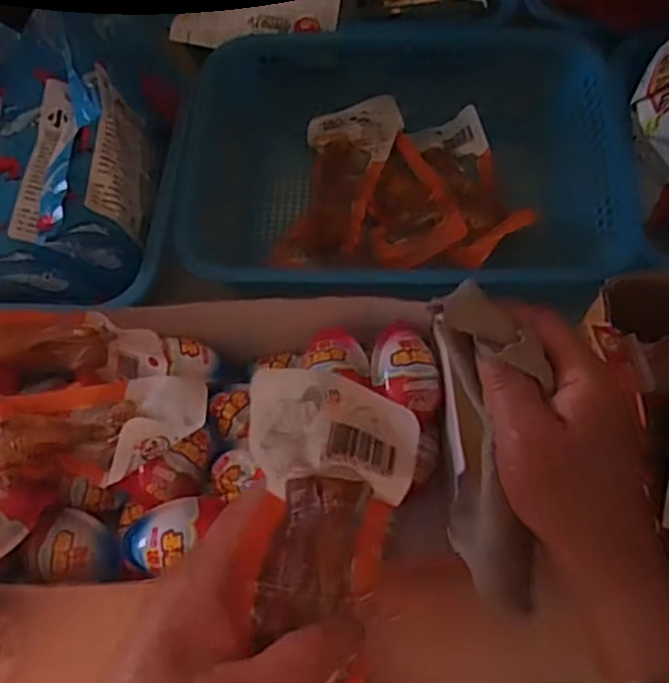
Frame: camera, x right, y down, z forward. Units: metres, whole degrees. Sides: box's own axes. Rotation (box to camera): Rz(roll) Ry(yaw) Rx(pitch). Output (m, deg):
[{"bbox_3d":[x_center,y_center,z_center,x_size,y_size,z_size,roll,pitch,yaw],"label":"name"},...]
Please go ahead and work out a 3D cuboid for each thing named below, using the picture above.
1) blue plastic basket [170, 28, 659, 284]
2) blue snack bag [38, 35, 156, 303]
[{"bbox_3d":[0.054,-0.151,0.584,0.333,0.089,0.239,-3,63,0],"label":"blue plastic basket"},{"bbox_3d":[-0.175,-0.129,0.538,0.067,0.082,0.186,-2,63,0],"label":"blue snack bag"}]

